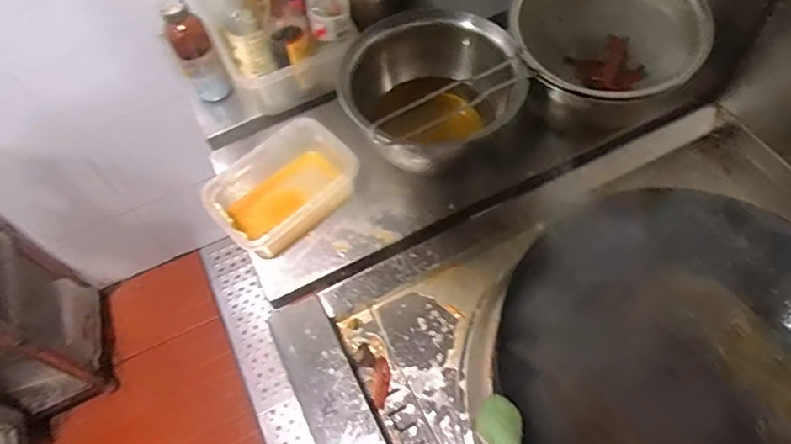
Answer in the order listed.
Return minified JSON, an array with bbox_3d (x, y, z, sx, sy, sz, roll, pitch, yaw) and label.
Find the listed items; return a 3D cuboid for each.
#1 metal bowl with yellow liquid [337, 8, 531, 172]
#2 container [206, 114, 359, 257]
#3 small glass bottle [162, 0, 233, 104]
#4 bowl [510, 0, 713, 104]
[{"bbox_3d":[0.057,-0.191,0.806,0.241,0.140,0.233,-2,60,3],"label":"metal bowl with yellow liquid"},{"bbox_3d":[-0.164,-0.055,0.815,0.150,0.082,0.221,40,69,23],"label":"container"},{"bbox_3d":[-0.324,-0.273,0.887,0.057,0.187,0.067,-30,62,-13],"label":"small glass bottle"},{"bbox_3d":[0.301,-0.257,0.807,0.266,0.132,0.227,23,64,16],"label":"bowl"}]

